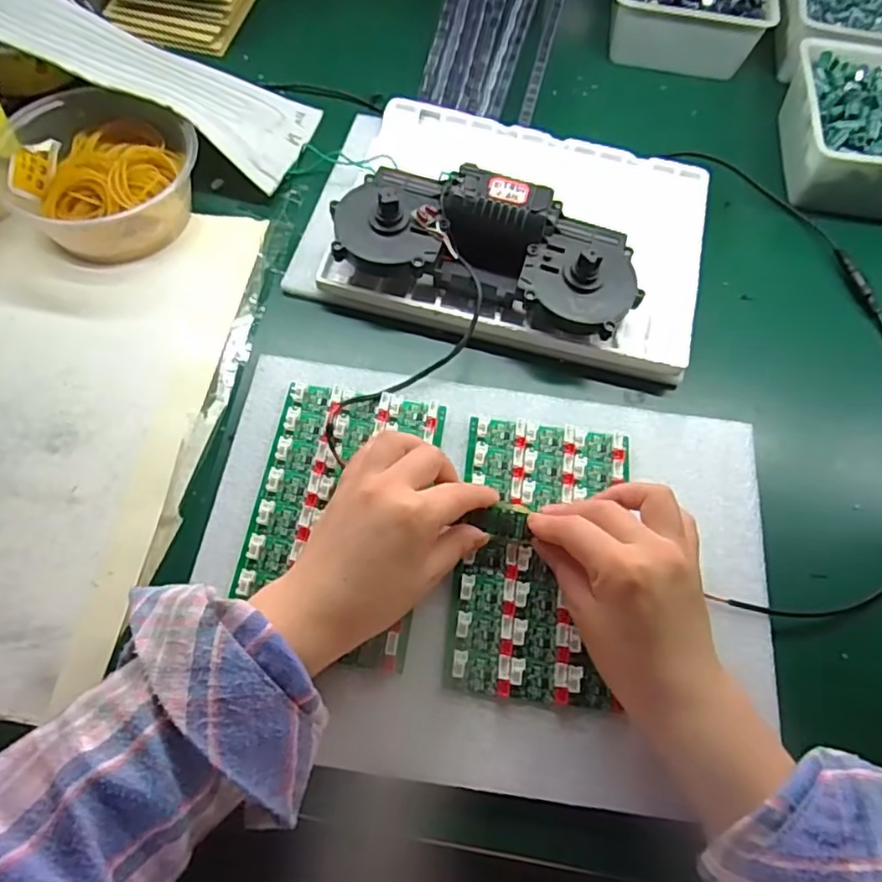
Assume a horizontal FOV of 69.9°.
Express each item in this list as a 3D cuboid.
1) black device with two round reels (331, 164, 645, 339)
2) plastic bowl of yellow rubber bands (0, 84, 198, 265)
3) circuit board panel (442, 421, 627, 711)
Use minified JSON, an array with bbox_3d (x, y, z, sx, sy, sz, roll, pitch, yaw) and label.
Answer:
[{"bbox_3d":[0.035,-0.142,0.458,0.216,0.049,0.091,16,65,5],"label":"black device with two round reels"},{"bbox_3d":[-0.261,-0.208,0.480,0.133,0.057,0.128,1,65,-2],"label":"plastic bowl of yellow rubber bands"},{"bbox_3d":[0.059,0.066,0.391,0.102,0.010,0.176,12,65,4],"label":"circuit board panel"}]

